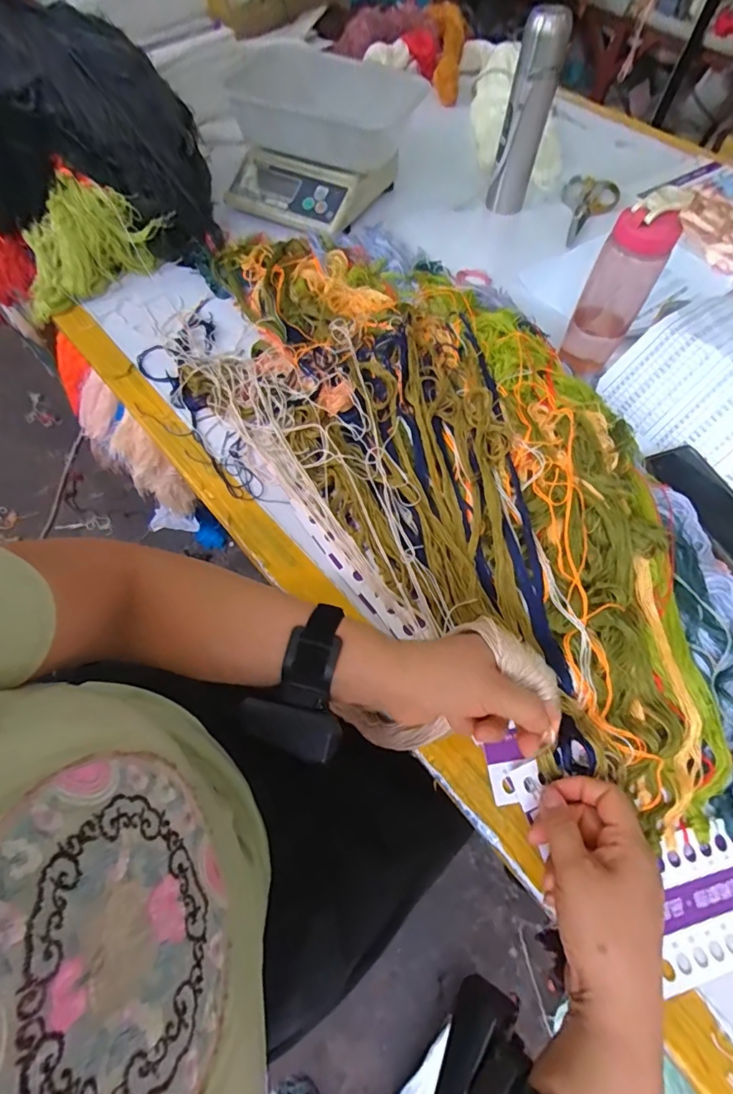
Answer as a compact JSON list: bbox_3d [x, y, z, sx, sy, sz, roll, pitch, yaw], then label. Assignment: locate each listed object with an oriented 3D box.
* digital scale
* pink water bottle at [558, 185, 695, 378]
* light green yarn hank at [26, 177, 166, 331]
[{"bbox_3d":[-0.072,-0.632,0.757,0.244,0.118,0.269,17,62,6],"label":"digital scale"},{"bbox_3d":[0.288,-0.296,0.562,0.065,0.185,0.063,8,61,1],"label":"pink water bottle"},{"bbox_3d":[-0.377,-0.397,0.636,0.089,0.093,0.192,38,65,16],"label":"light green yarn hank"}]

